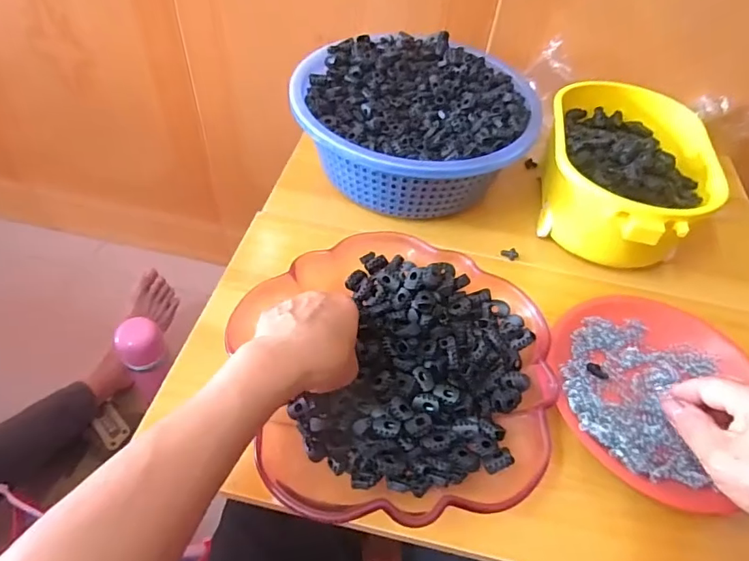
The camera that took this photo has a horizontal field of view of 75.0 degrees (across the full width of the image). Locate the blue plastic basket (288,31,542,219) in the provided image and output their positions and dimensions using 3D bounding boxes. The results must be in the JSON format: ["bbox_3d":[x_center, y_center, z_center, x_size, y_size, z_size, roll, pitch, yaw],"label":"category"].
[{"bbox_3d":[0.045,-0.187,0.578,0.269,0.093,0.252,7,50,1],"label":"blue plastic basket"}]

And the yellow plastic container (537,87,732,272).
[{"bbox_3d":[0.274,-0.123,0.552,0.164,0.089,0.257,12,50,5],"label":"yellow plastic container"}]

